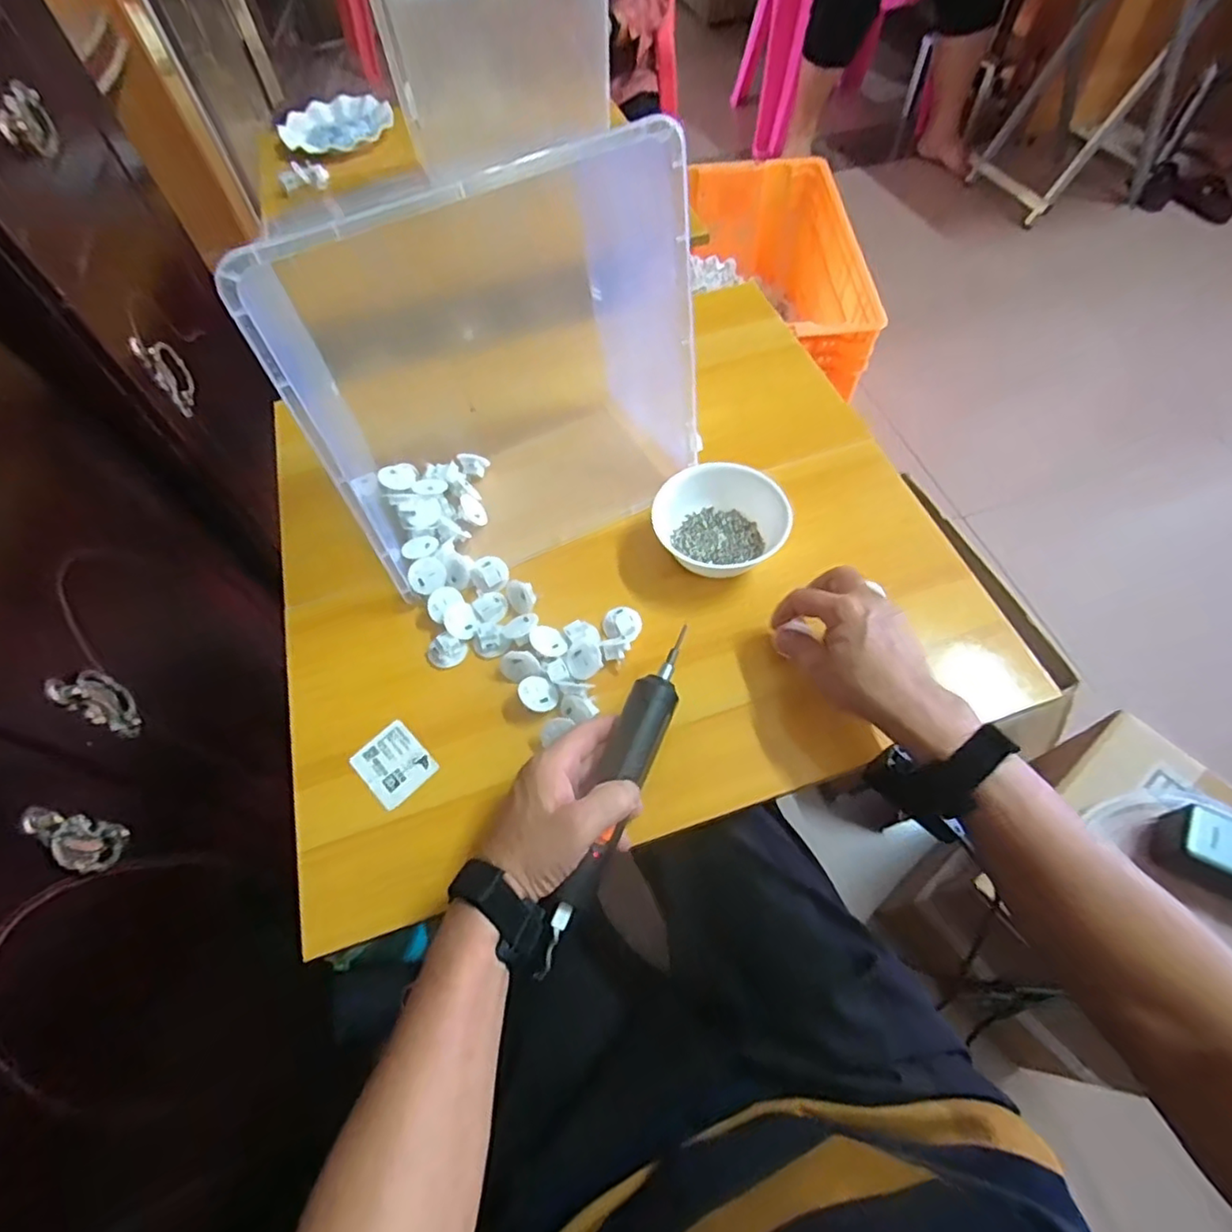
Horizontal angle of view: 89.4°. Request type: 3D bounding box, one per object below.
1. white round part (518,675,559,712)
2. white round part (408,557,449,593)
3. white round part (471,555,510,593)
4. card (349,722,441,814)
[{"bbox_3d":[-0.065,0.067,0.520,0.030,0.016,0.033,-37,73,-29],"label":"white round part"},{"bbox_3d":[-0.172,-0.037,0.570,0.033,0.009,0.032,1,80,-17],"label":"white round part"},{"bbox_3d":[-0.118,-0.040,0.579,0.033,0.015,0.036,-1,60,2],"label":"white round part"},{"bbox_3d":[-0.182,0.121,0.511,0.050,0.004,0.060,-39,68,-24],"label":"card"}]

